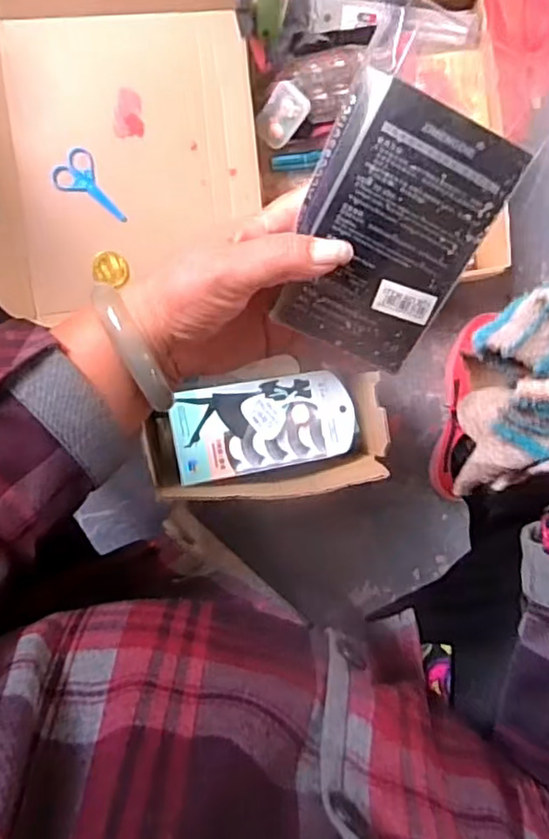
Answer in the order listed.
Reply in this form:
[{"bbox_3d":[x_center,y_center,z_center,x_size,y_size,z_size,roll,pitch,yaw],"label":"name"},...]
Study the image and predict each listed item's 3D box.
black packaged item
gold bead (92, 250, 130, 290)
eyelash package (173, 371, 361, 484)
[{"bbox_3d":[0.054,-0.089,0.303,0.083,0.012,0.118,23,111,-9],"label":"black packaged item"},{"bbox_3d":[-0.178,-0.164,0.689,0.038,0.007,0.039,25,90,-7],"label":"gold bead"},{"bbox_3d":[-0.010,0.005,0.624,0.179,0.011,0.089,-11,86,-15],"label":"eyelash package"}]

